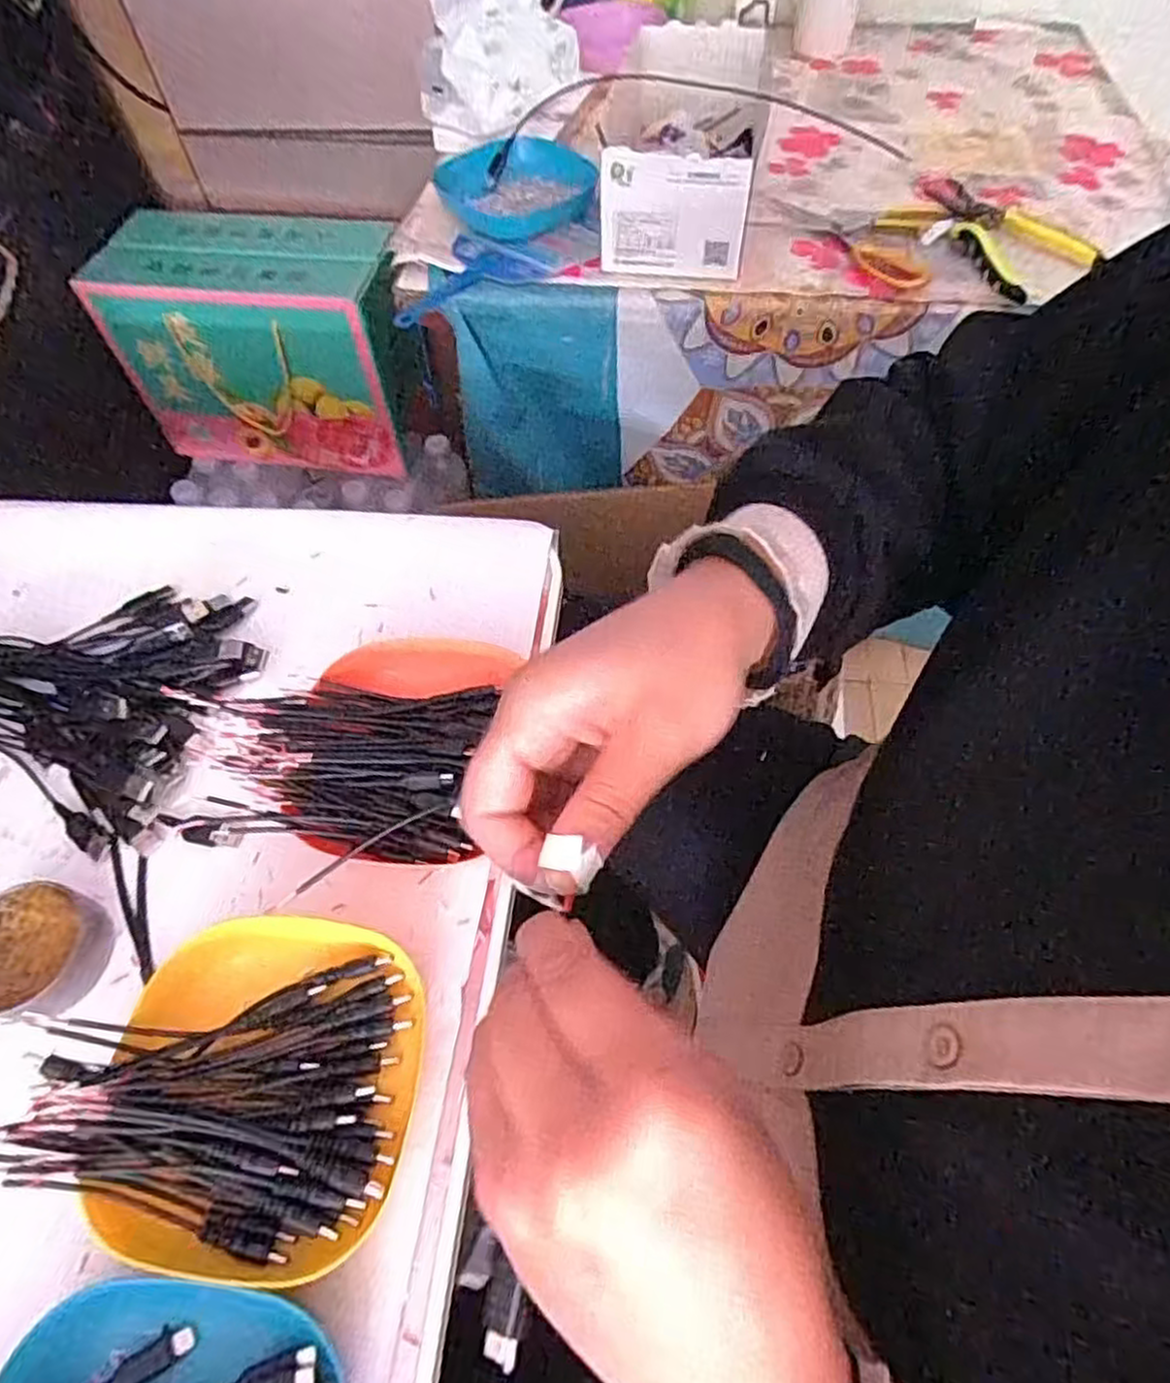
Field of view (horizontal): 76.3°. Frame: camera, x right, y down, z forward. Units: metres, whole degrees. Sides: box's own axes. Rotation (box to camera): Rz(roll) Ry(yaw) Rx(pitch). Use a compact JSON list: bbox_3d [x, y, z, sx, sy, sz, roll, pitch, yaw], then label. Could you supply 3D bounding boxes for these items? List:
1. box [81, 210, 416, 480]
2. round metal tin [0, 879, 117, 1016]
[{"bbox_3d":[-0.381,-0.427,0.918,0.322,0.231,0.158,5,59,5],"label":"box"},{"bbox_3d":[-0.280,0.131,0.379,0.065,0.024,0.060,-1,59,1],"label":"round metal tin"}]

